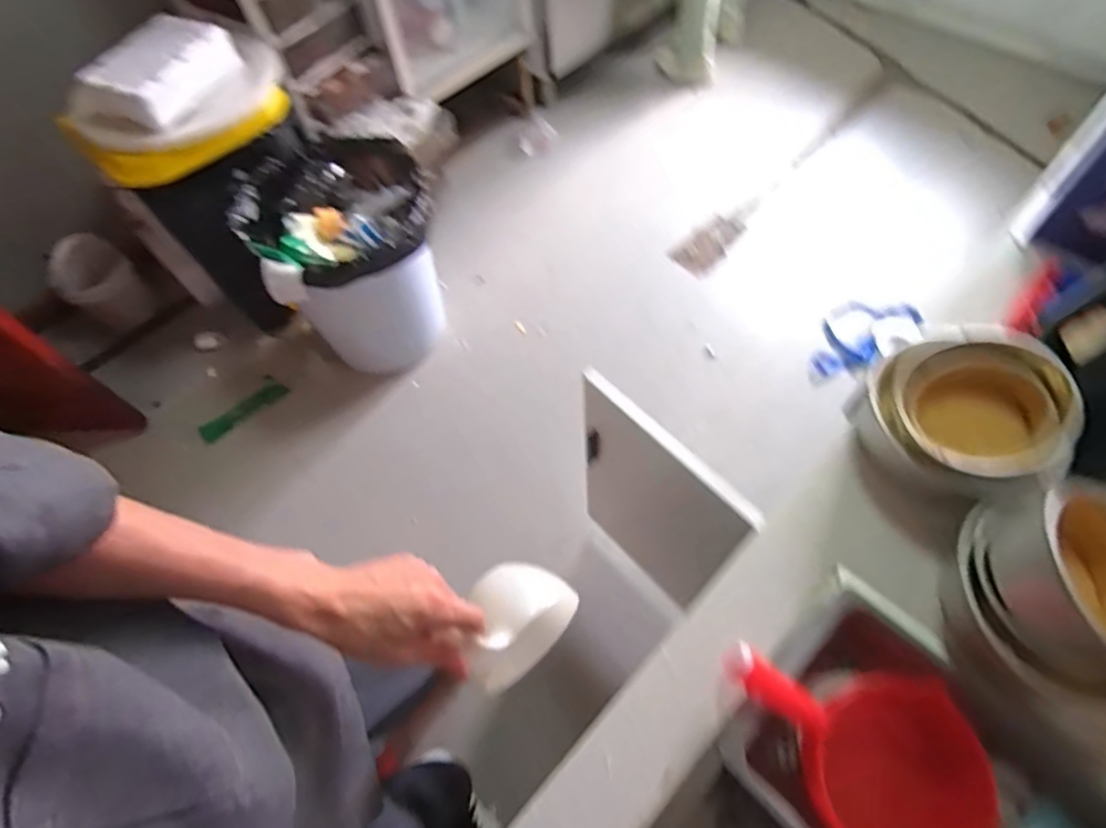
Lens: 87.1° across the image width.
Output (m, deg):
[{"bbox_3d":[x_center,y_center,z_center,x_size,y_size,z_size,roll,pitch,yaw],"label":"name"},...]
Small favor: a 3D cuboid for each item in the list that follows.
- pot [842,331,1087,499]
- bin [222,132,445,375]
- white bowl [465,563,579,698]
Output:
[{"bbox_3d":[0.464,0.007,0.678,0.155,0.155,0.192,-9,61,-1],"label":"pot"},{"bbox_3d":[-0.549,-0.428,1.684,0.445,0.550,0.470,-2,61,3],"label":"bin"},{"bbox_3d":[-0.037,0.199,0.557,0.119,0.106,0.074,-29,48,-28],"label":"white bowl"}]

